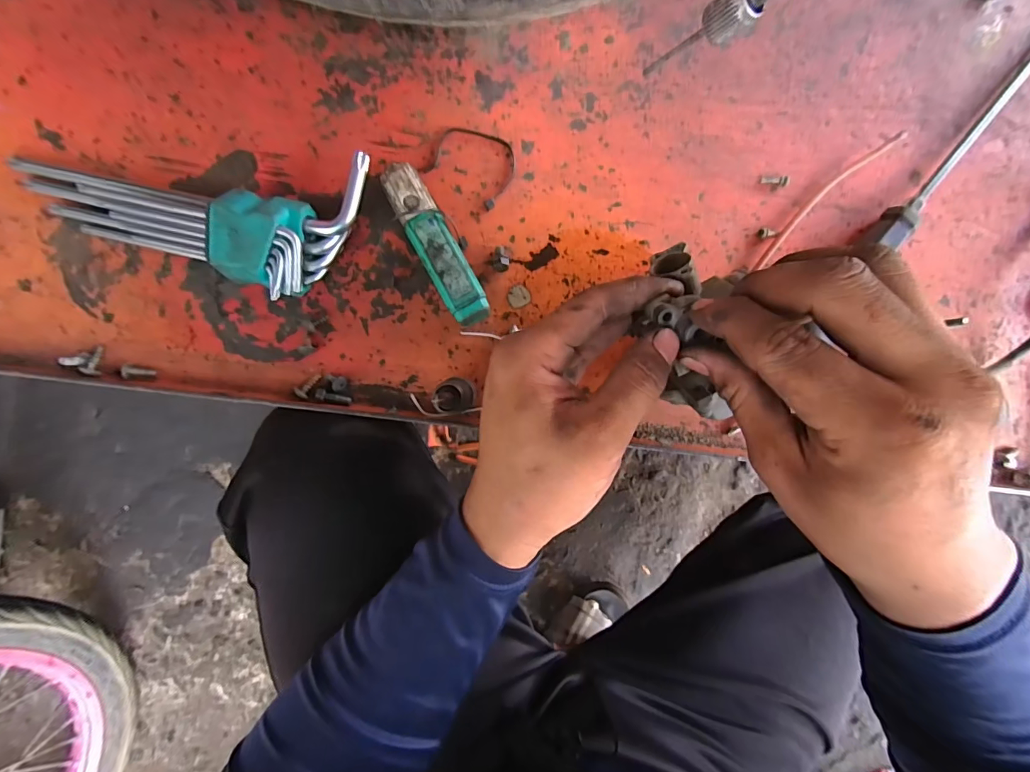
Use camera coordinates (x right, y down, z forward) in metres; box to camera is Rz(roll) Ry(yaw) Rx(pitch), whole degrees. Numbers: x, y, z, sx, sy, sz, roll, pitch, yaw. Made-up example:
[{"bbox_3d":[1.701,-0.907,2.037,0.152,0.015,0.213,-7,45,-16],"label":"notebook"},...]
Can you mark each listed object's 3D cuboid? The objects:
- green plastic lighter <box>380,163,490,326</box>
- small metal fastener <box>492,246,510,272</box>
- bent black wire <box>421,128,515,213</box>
[{"bbox_3d":[-0.048,-0.086,0.275,0.025,0.020,0.102,-29,91,0],"label":"green plastic lighter"},{"bbox_3d":[-0.009,-0.080,0.280,0.011,0.012,0.016,-2,91,0],"label":"small metal fastener"},{"bbox_3d":[-0.026,-0.142,0.281,0.051,0.005,0.042,30,91,-1],"label":"bent black wire"}]

